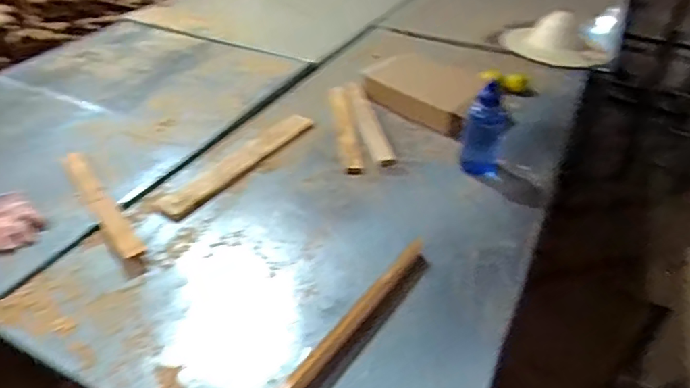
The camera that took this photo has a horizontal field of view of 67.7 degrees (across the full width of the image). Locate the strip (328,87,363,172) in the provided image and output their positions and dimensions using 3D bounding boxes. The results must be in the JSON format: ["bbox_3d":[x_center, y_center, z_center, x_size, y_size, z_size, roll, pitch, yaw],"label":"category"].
[{"bbox_3d":[-0.004,-0.216,1.583,0.055,0.017,0.524,-1,38,-8],"label":"strip"}]

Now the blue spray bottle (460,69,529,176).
[{"bbox_3d":[0.387,-0.184,1.401,0.117,0.258,0.093,17,28,14],"label":"blue spray bottle"}]

